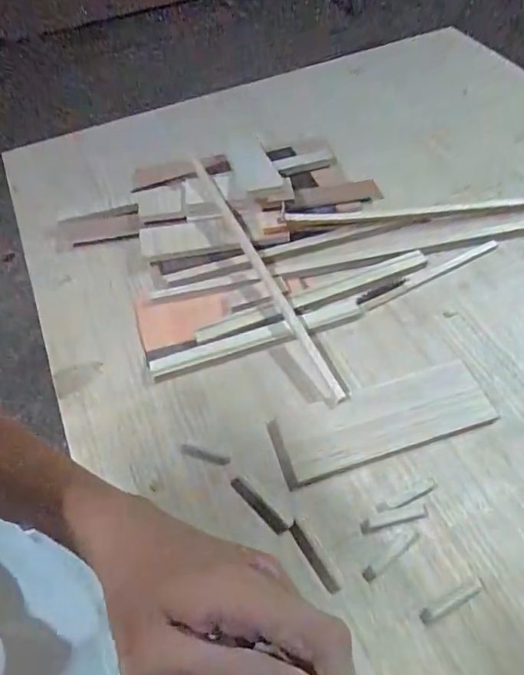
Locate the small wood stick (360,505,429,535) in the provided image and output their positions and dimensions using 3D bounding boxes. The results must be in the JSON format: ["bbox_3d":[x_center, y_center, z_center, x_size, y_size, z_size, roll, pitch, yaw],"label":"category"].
[{"bbox_3d":[0.164,0.224,0.610,0.086,0.004,0.016,-12,55,-5],"label":"small wood stick"}]

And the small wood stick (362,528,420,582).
[{"bbox_3d":[0.154,0.258,0.585,0.083,0.004,0.014,-31,59,-18],"label":"small wood stick"}]

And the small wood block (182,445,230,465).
[{"bbox_3d":[-0.078,0.162,0.681,0.071,0.005,0.013,13,57,12],"label":"small wood block"}]

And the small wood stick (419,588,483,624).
[{"bbox_3d":[0.212,0.297,0.554,0.077,0.004,0.013,-21,57,-11],"label":"small wood stick"}]

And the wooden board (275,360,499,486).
[{"bbox_3d":[0.172,0.112,0.682,0.291,0.015,0.097,-17,56,-9],"label":"wooden board"}]

